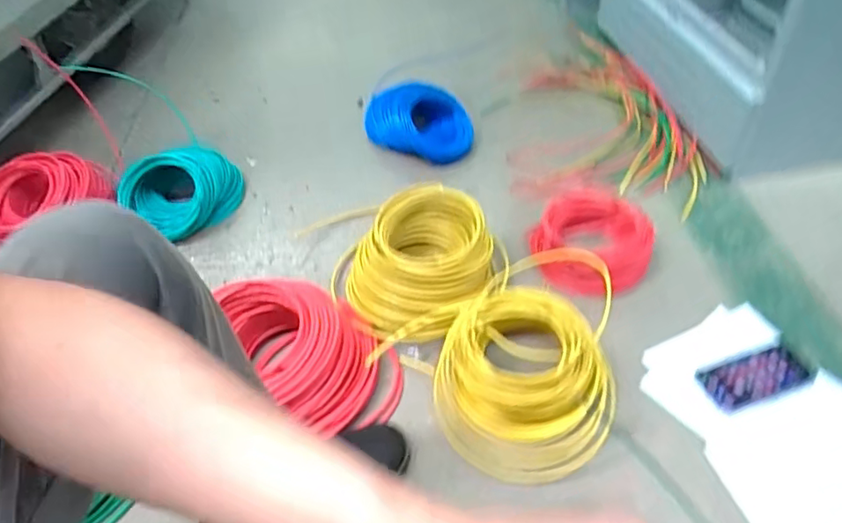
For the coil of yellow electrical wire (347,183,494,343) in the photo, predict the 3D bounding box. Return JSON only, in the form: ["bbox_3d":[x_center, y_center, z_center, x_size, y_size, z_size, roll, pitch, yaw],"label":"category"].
[{"bbox_3d":[-0.003,0.008,0.953,0.223,0.140,0.215,-3,46,3],"label":"coil of yellow electrical wire"}]

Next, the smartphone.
[{"bbox_3d":[0.487,0.168,0.861,0.158,0.012,0.071,-16,46,-9],"label":"smartphone"}]

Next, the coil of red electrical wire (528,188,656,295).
[{"bbox_3d":[0.291,-0.035,1.016,0.191,0.084,0.195,-3,46,3],"label":"coil of red electrical wire"}]

